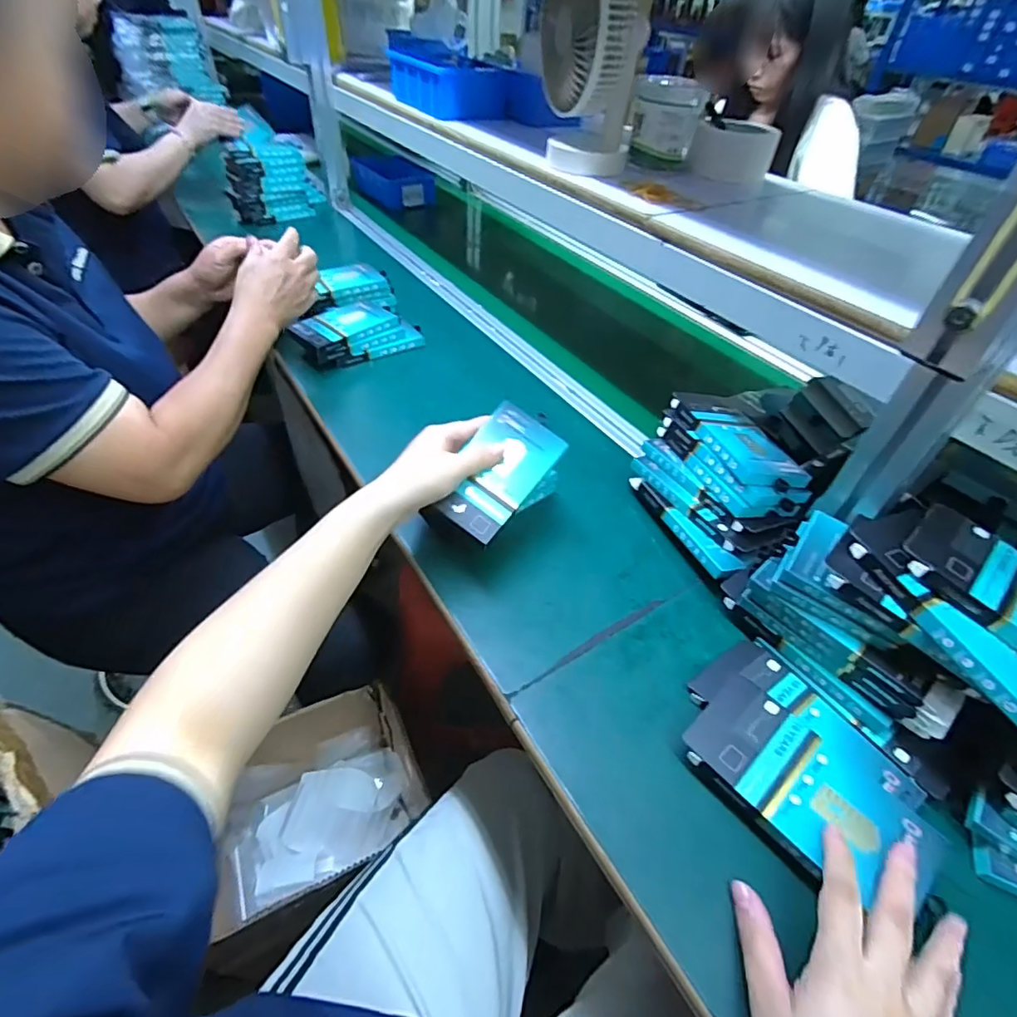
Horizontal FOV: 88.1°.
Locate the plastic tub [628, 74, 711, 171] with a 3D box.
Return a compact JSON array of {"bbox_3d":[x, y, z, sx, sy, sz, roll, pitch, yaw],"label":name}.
[{"bbox_3d":[0.196,-0.482,0.659,0.079,0.086,0.076,18,46,12],"label":"plastic tub"}]

